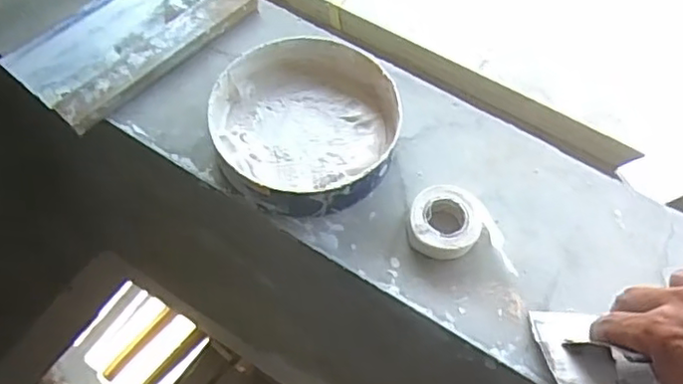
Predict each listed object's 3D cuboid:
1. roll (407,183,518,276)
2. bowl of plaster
[{"bbox_3d":[0.088,0.026,0.479,0.077,0.024,0.051,10,60,5],"label":"roll"},{"bbox_3d":[-0.029,-0.054,0.514,0.140,0.039,0.148,0,60,-1],"label":"bowl of plaster"}]

